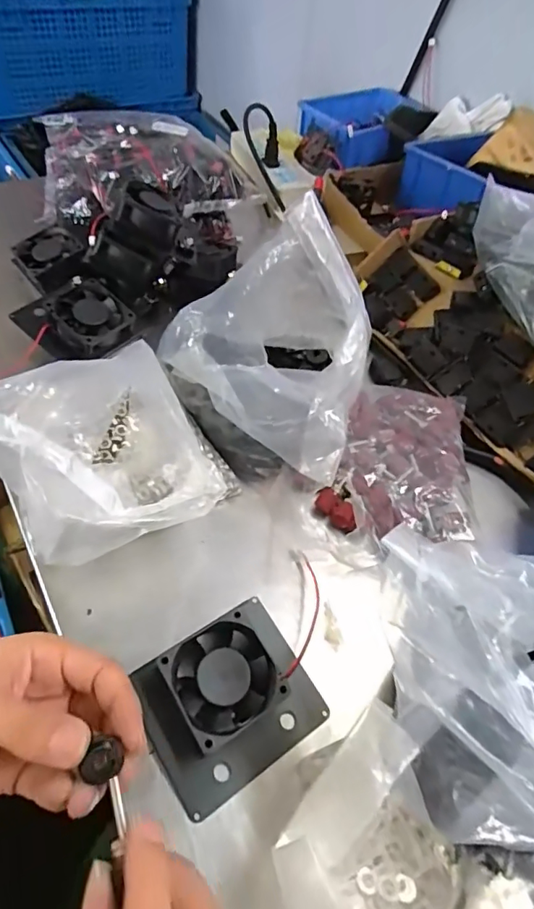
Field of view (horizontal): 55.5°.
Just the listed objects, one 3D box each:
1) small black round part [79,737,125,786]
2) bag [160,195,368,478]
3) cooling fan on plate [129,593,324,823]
[{"bbox_3d":[-0.071,0.134,0.220,0.015,0.007,0.017,23,60,15],"label":"small black round part"},{"bbox_3d":[0.020,-0.081,0.392,0.162,0.140,0.138,38,57,21],"label":"bag"},{"bbox_3d":[-0.023,0.145,0.304,0.098,0.035,0.086,-26,60,-25],"label":"cooling fan on plate"}]

